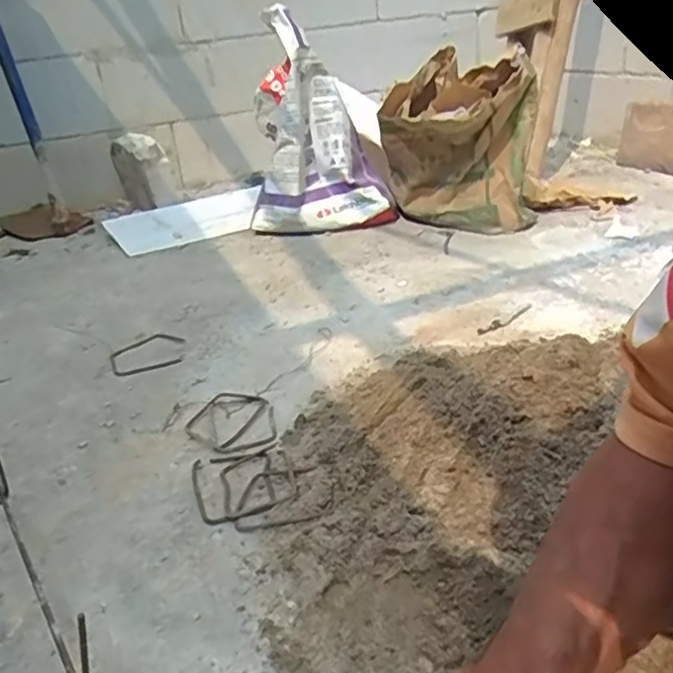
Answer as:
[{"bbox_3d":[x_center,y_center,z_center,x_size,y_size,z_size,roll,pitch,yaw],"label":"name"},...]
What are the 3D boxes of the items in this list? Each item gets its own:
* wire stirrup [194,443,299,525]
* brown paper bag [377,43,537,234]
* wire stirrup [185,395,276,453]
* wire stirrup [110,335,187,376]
[{"bbox_3d":[-0.098,0.152,0.673,0.100,0.009,0.107,-11,27,-11],"label":"wire stirrup"},{"bbox_3d":[0.248,-0.384,1.326,0.307,0.322,0.221,-1,27,9],"label":"brown paper bag"},{"bbox_3d":[-0.129,0.103,0.776,0.107,0.006,0.116,-8,27,-5],"label":"wire stirrup"},{"bbox_3d":[-0.286,0.023,0.971,0.110,0.005,0.112,-17,29,-21],"label":"wire stirrup"}]

